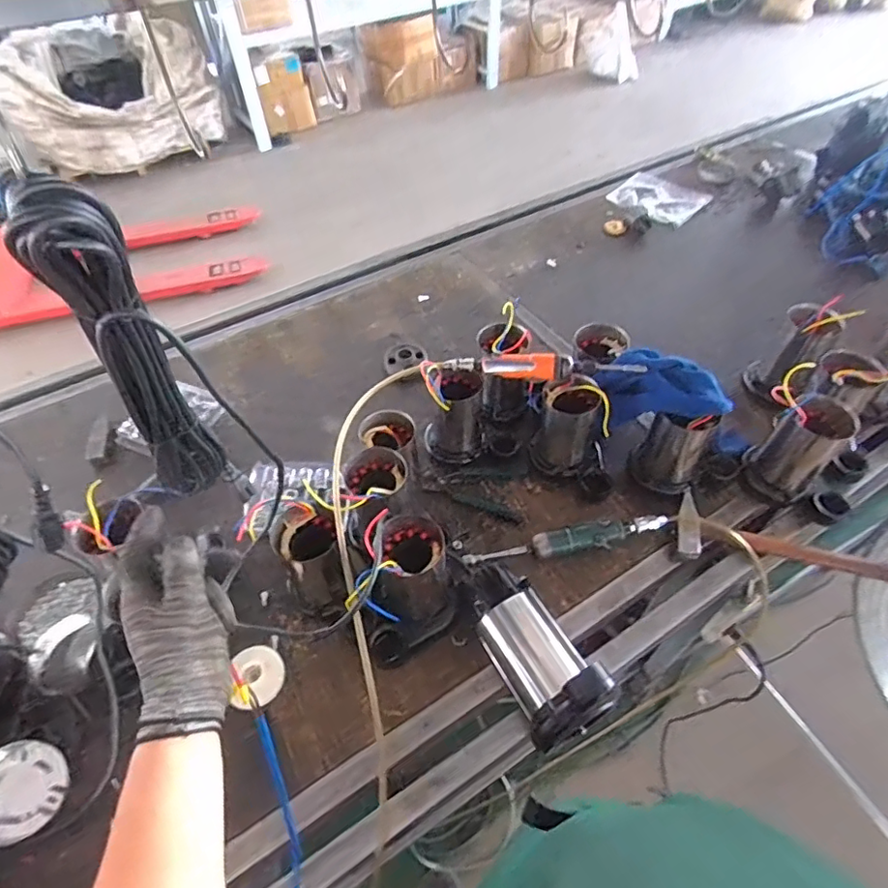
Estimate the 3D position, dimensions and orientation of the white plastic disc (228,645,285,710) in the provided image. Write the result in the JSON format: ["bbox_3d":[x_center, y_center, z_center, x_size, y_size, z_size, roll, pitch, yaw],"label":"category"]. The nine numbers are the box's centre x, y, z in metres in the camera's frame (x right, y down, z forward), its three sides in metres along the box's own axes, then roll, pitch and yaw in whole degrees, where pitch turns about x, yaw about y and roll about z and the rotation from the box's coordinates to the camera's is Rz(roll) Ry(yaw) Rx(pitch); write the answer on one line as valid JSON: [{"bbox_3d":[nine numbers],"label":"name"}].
[{"bbox_3d":[-0.259,0.322,0.766,0.070,0.018,0.080,-6,51,-2],"label":"white plastic disc"}]

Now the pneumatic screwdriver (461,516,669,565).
[{"bbox_3d":[0.195,0.156,0.881,0.324,0.050,0.043,-5,51,-2],"label":"pneumatic screwdriver"}]

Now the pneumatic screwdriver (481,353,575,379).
[{"bbox_3d":[0.134,-0.129,0.883,0.140,0.031,0.040,11,52,11],"label":"pneumatic screwdriver"}]

